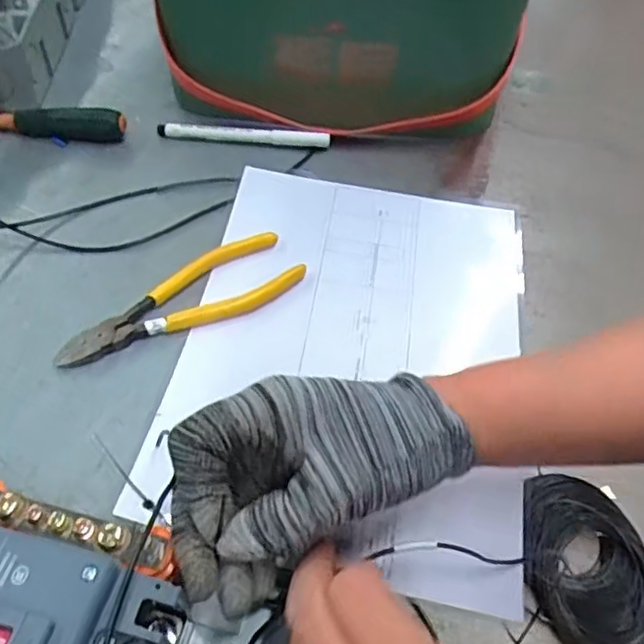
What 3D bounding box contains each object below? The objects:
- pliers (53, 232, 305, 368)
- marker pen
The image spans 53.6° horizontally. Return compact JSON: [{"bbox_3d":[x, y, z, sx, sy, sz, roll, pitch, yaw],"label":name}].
[{"bbox_3d":[-0.088,-0.011,0.411,0.161,0.012,0.053,-29,59,-25],"label":"pliers"},{"bbox_3d":[-0.065,-0.155,0.526,0.140,0.016,0.013,3,51,-3],"label":"marker pen"}]

